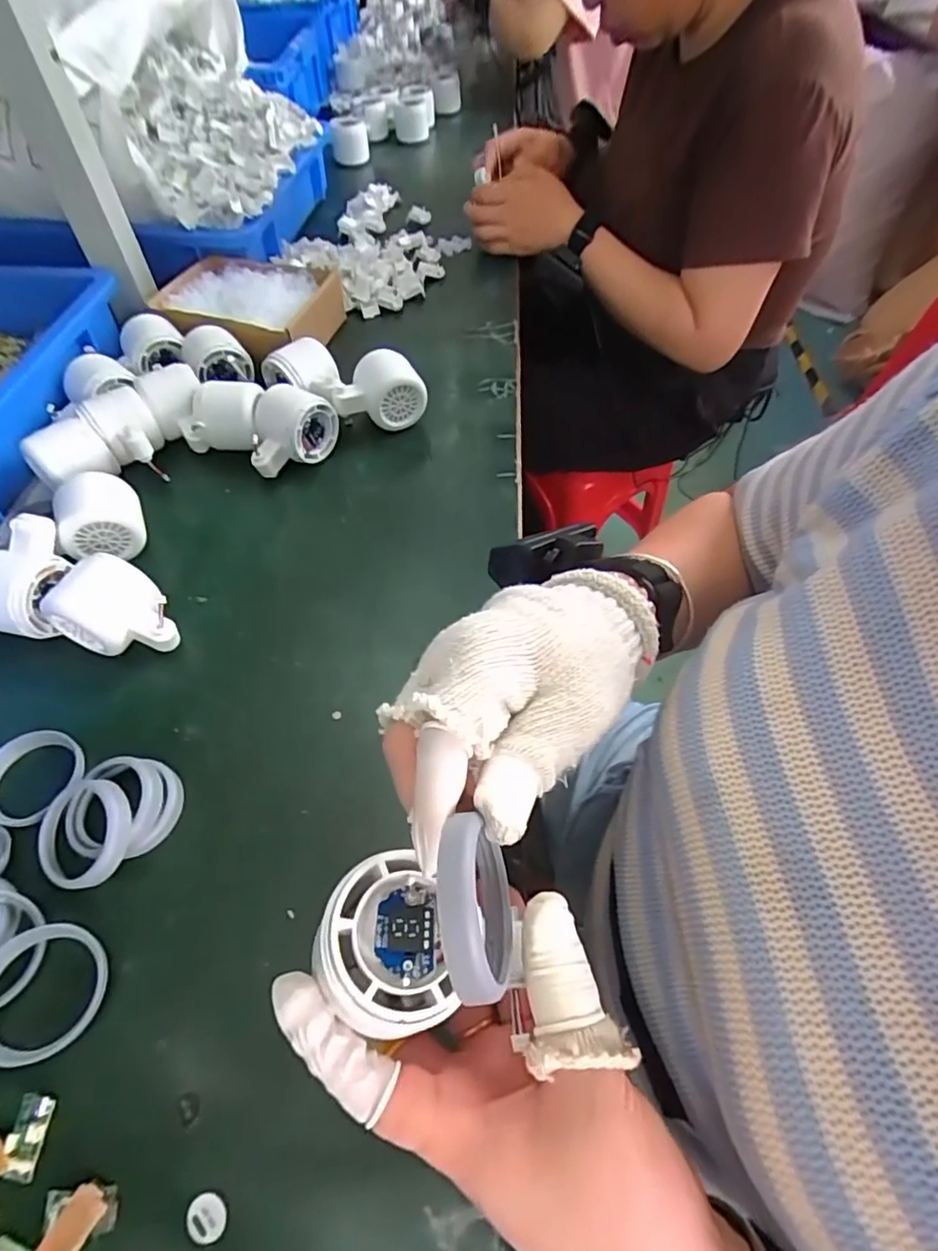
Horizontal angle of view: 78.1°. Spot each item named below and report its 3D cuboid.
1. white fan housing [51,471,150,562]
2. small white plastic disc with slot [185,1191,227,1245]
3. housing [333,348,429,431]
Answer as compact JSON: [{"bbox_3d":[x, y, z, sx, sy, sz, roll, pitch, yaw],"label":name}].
[{"bbox_3d":[-0.284,-0.087,0.445,0.057,0.046,0.056,-19,57,-12],"label":"white fan housing"},{"bbox_3d":[-0.113,0.253,0.247,0.017,0.004,0.016,0,55,0],"label":"small white plastic disc with slot"},{"bbox_3d":[-0.082,-0.213,0.535,0.080,0.056,0.046,-12,56,-7],"label":"housing"}]

